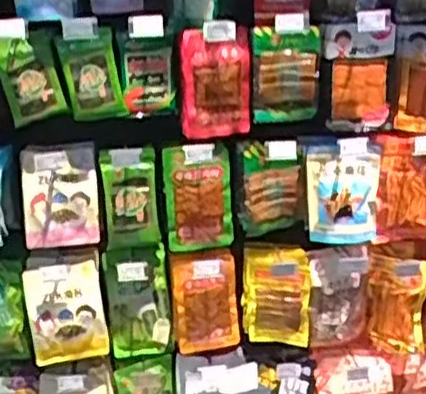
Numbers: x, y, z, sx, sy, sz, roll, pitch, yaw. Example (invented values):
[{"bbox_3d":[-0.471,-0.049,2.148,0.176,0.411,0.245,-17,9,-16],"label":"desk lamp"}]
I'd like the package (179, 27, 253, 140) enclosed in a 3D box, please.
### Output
[{"bbox_3d":[0.007,-0.284,1.811,0.176,0.266,0.060,-2,19,1],"label":"package"}]

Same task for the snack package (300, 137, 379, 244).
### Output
[{"bbox_3d":[0.341,-0.016,1.937,0.194,0.281,0.057,0,19,7],"label":"snack package"}]

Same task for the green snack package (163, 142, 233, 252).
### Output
[{"bbox_3d":[-0.041,0.001,1.905,0.175,0.297,0.085,-2,19,2],"label":"green snack package"}]

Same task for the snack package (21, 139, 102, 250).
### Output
[{"bbox_3d":[-0.392,0.000,1.869,0.197,0.274,0.077,-7,19,-12],"label":"snack package"}]

